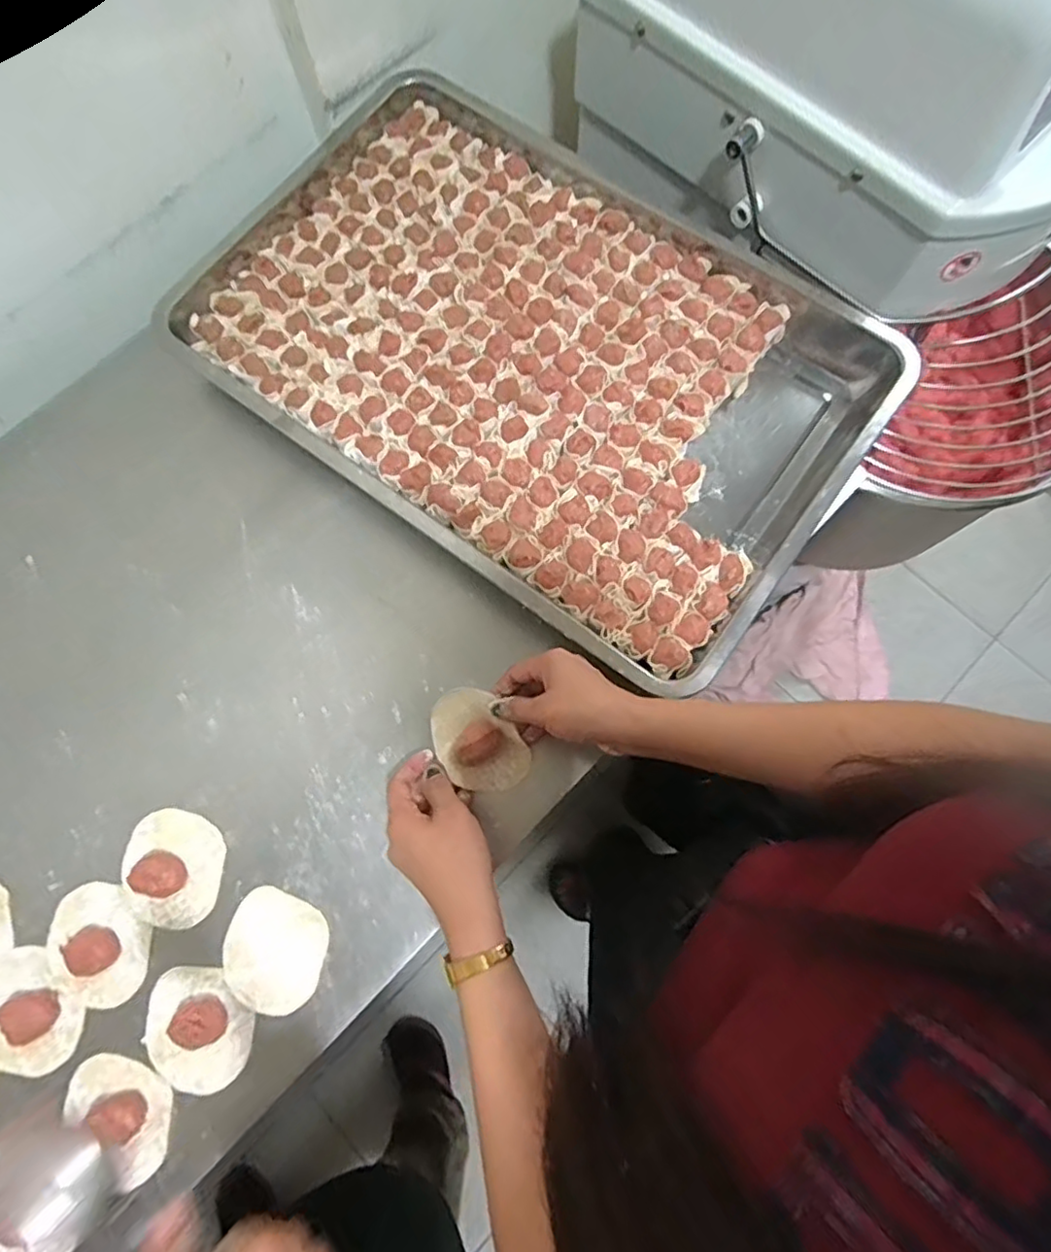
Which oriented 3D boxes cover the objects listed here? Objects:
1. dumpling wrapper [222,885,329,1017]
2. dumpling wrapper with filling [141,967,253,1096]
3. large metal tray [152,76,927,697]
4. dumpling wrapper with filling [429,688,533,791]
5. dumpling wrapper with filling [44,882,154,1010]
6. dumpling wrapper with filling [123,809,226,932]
[{"bbox_3d":[-0.191,0.246,0.473,0.076,0.004,0.081,0,76,2],"label":"dumpling wrapper"},{"bbox_3d":[-0.245,0.298,0.459,0.072,0.013,0.087,-42,78,-8],"label":"dumpling wrapper with filling"},{"bbox_3d":[-0.002,-0.252,0.573,0.601,0.045,0.392,36,80,10],"label":"large metal tray"},{"bbox_3d":[-0.040,0.094,0.503,0.060,0.017,0.086,-35,77,-10],"label":"dumpling wrapper with filling"},{"bbox_3d":[-0.326,0.242,0.476,0.089,0.012,0.069,41,80,11],"label":"dumpling wrapper with filling"},{"bbox_3d":[-0.277,0.187,0.482,0.074,0.021,0.083,4,76,3],"label":"dumpling wrapper with filling"}]

